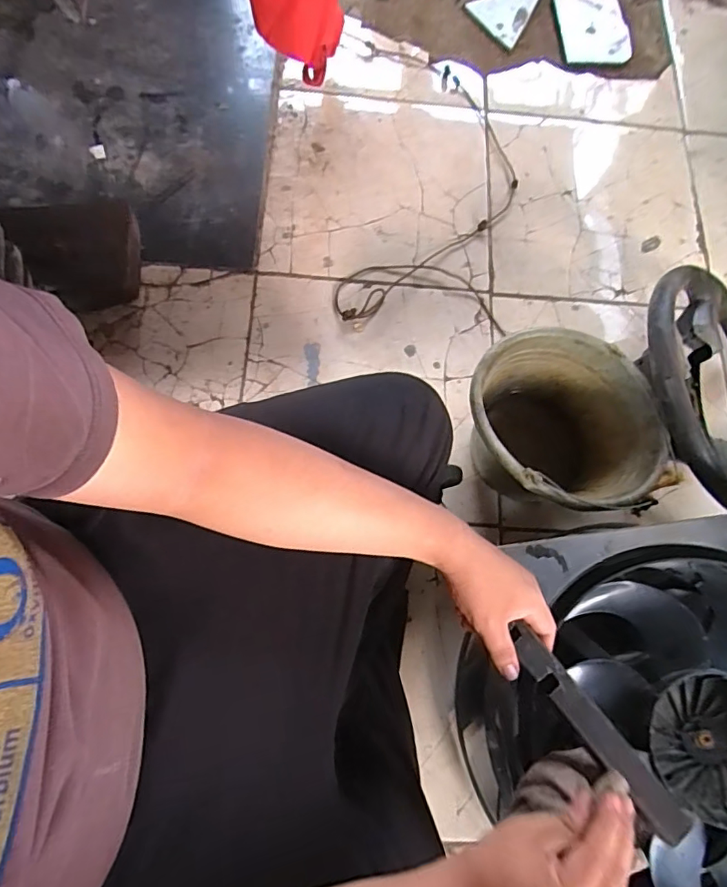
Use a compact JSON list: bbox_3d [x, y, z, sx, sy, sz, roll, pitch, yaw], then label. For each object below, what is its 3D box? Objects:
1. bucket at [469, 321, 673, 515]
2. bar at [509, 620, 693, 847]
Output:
[{"bbox_3d":[0.250,-0.010,0.715,0.226,0.175,0.237,1,74,-4],"label":"bucket"},{"bbox_3d":[0.203,0.251,0.457,0.029,0.011,0.197,-36,73,-11],"label":"bar"}]

